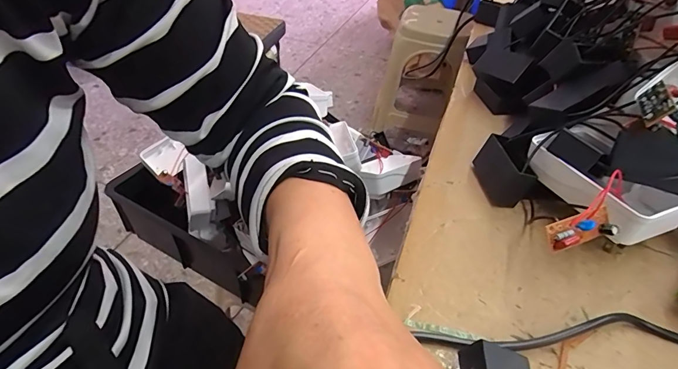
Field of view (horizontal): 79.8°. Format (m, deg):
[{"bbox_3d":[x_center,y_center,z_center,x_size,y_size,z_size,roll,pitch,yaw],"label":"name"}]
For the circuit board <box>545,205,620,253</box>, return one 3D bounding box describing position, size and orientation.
[{"bbox_3d":[0.136,0.024,0.227,0.043,0.012,0.017,-10,44,-17],"label":"circuit board"}]

